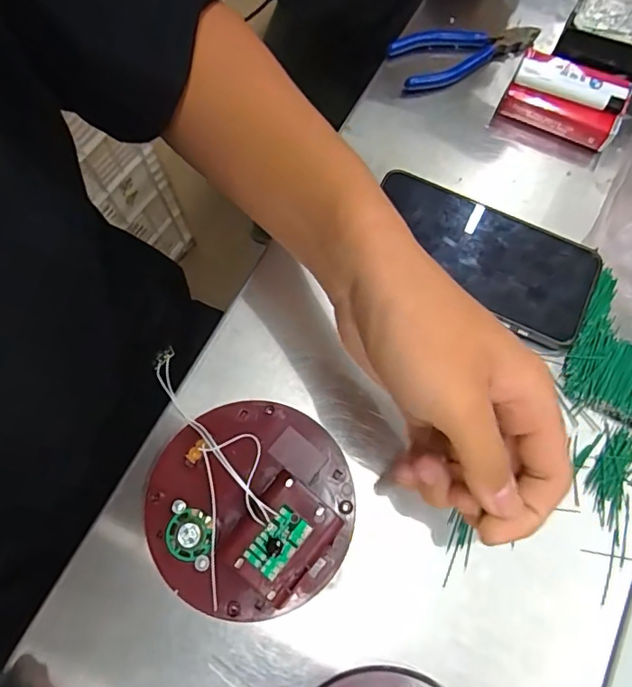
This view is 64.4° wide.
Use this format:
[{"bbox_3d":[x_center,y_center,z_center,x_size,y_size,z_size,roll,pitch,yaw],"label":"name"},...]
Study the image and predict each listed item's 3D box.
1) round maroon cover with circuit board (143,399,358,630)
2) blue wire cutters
[{"bbox_3d":[-0.040,0.093,0.290,0.121,0.027,0.117,0,71,0],"label":"round maroon cover with circuit board"},{"bbox_3d":[0.123,-0.246,0.420,0.117,0.018,0.049,-19,72,-7],"label":"blue wire cutters"}]

